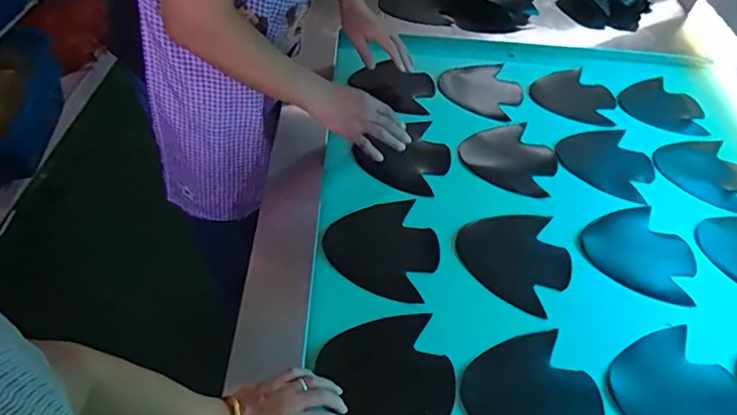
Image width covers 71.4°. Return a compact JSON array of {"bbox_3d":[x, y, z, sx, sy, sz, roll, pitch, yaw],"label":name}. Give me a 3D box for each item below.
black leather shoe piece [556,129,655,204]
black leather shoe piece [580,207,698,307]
[{"bbox_3d":[0.467,-0.097,1.010,0.177,0.006,0.184,21,52,11],"label":"black leather shoe piece"},{"bbox_3d":[0.463,0.066,0.872,0.177,0.004,0.170,27,53,17],"label":"black leather shoe piece"}]

